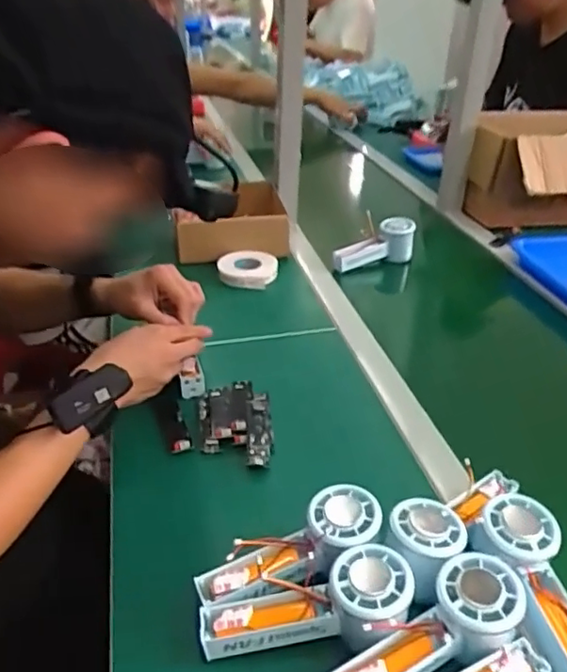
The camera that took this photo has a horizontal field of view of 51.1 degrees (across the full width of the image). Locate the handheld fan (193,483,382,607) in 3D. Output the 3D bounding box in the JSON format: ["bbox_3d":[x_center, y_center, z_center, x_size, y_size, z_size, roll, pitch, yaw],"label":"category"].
[{"bbox_3d":[0.006,0.165,0.459,0.152,0.039,0.059,-20,45,-14],"label":"handheld fan"}]

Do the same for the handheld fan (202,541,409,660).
[{"bbox_3d":[0.015,0.195,0.421,0.147,0.064,0.059,-2,32,-6],"label":"handheld fan"}]

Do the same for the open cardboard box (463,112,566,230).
[{"bbox_3d":[0.547,-0.300,1.127,0.383,0.181,0.245,-8,33,-15],"label":"open cardboard box"}]

